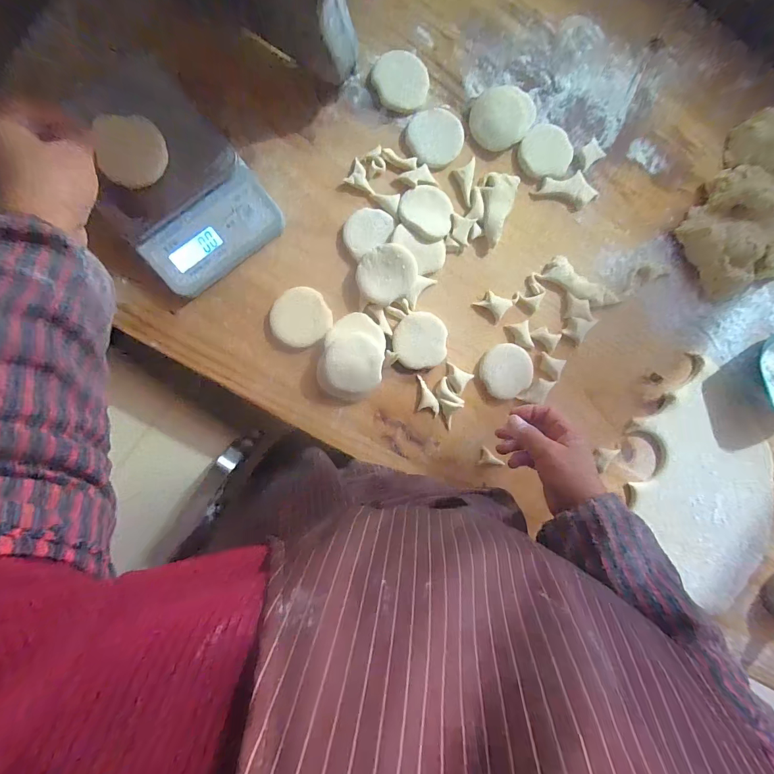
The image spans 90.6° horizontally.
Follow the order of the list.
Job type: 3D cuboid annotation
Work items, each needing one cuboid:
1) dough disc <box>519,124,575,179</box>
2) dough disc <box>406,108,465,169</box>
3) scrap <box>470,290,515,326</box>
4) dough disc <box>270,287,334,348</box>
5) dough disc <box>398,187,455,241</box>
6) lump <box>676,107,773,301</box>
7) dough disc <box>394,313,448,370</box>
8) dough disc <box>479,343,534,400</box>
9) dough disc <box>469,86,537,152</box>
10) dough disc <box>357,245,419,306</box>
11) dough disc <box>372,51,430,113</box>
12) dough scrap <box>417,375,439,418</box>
[{"bbox_3d":[0.212,-0.313,0.512,0.073,0.014,0.061,1,92,-8],"label":"dough disc"},{"bbox_3d":[0.064,-0.323,0.493,0.072,0.005,0.071,0,92,-8],"label":"dough disc"},{"bbox_3d":[0.141,-0.109,0.513,0.041,0.009,0.038,37,87,-8],"label":"scrap"},{"bbox_3d":[-0.108,-0.087,0.480,0.071,0.013,0.069,0,92,-8],"label":"dough disc"},{"bbox_3d":[0.053,-0.224,0.488,0.070,0.009,0.063,35,87,-8],"label":"dough disc"},{"bbox_3d":[0.504,-0.257,0.525,0.172,0.069,0.242,-13,94,-7],"label":"lump"},{"bbox_3d":[0.043,-0.060,0.499,0.069,0.010,0.071,0,92,-8],"label":"dough disc"},{"bbox_3d":[0.161,-0.021,0.512,0.067,0.013,0.070,0,92,-8],"label":"dough disc"},{"bbox_3d":[0.151,-0.354,0.502,0.089,0.014,0.075,-39,96,-5],"label":"dough disc"},{"bbox_3d":[0.000,-0.141,0.477,0.076,0.019,0.065,-31,96,-6],"label":"dough disc"},{"bbox_3d":[0.018,-0.390,0.489,0.072,0.011,0.065,33,87,-8],"label":"dough disc"},{"bbox_3d":[0.055,0.012,0.505,0.027,0.005,0.053,0,92,-8],"label":"dough scrap"}]

